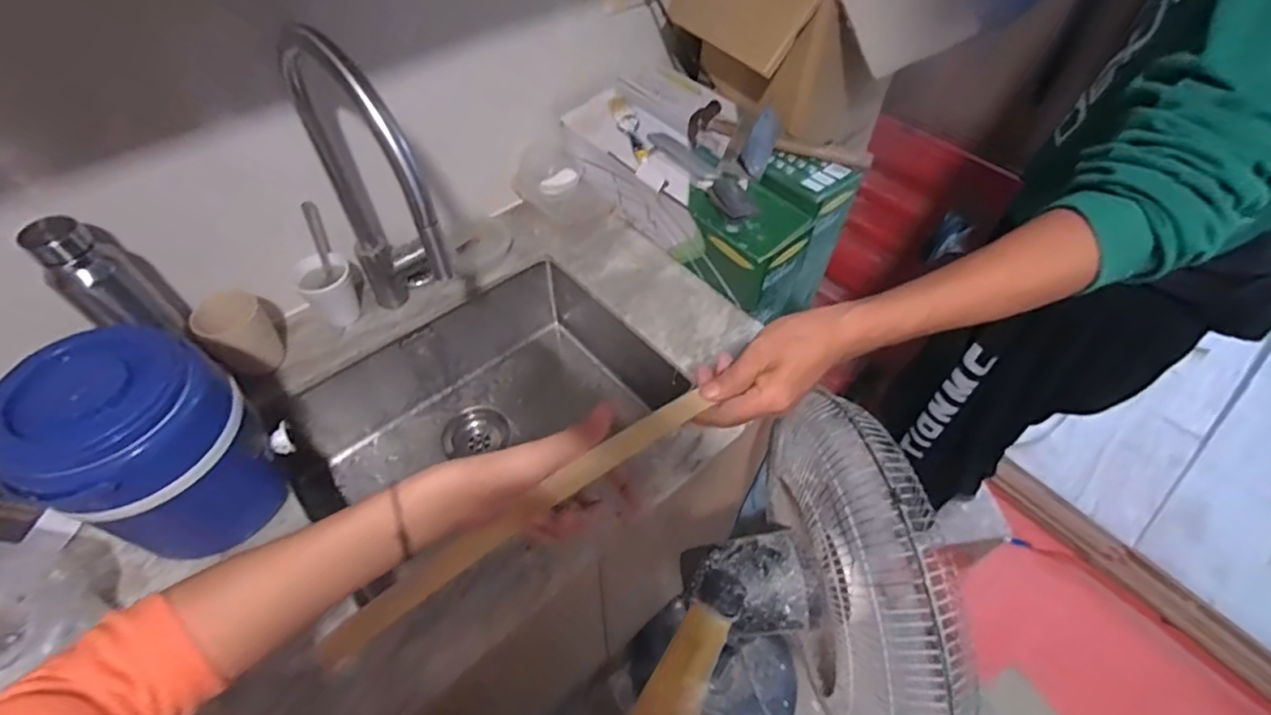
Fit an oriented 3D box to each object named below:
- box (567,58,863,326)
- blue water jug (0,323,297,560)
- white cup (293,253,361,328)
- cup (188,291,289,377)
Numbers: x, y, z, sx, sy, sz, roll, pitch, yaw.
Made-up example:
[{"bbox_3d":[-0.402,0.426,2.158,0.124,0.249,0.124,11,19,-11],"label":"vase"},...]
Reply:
[{"bbox_3d":[0.106,-0.292,0.941,0.243,0.152,0.472,-35,61,-24],"label":"box"},{"bbox_3d":[-0.489,0.099,0.572,0.165,0.219,0.159,13,53,9],"label":"blue water jug"},{"bbox_3d":[-0.441,-0.095,0.823,0.070,0.088,0.069,0,53,-1],"label":"white cup"},{"bbox_3d":[-0.522,-0.028,0.761,0.091,0.106,0.097,0,53,-1],"label":"cup"}]

